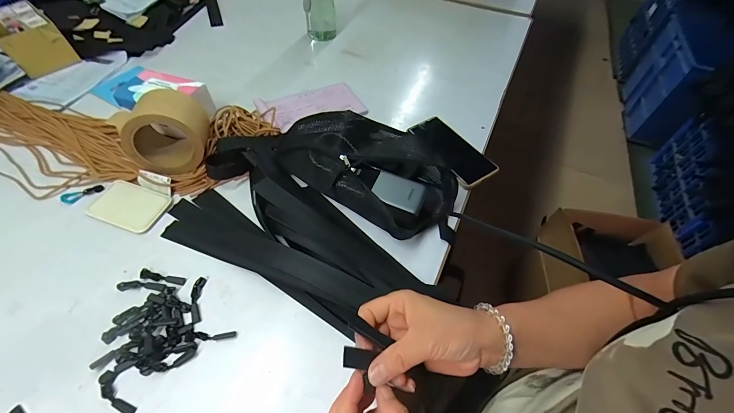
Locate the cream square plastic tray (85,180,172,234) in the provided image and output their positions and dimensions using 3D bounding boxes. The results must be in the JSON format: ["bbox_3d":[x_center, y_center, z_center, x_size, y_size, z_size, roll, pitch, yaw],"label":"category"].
[{"bbox_3d":[-0.351,-0.002,0.478,0.102,0.009,0.067,17,54,10],"label":"cream square plastic tray"}]

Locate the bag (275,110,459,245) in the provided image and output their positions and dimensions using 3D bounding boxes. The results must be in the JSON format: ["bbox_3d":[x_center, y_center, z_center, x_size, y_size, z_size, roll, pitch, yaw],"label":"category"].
[{"bbox_3d":[0.008,-0.072,0.512,0.295,0.058,0.179,29,57,19],"label":"bag"}]

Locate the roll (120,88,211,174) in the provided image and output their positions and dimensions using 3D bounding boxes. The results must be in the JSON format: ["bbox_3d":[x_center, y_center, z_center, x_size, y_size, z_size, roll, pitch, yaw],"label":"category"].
[{"bbox_3d":[-0.302,-0.114,0.497,0.106,0.105,0.082,-8,46,-8],"label":"roll"}]

